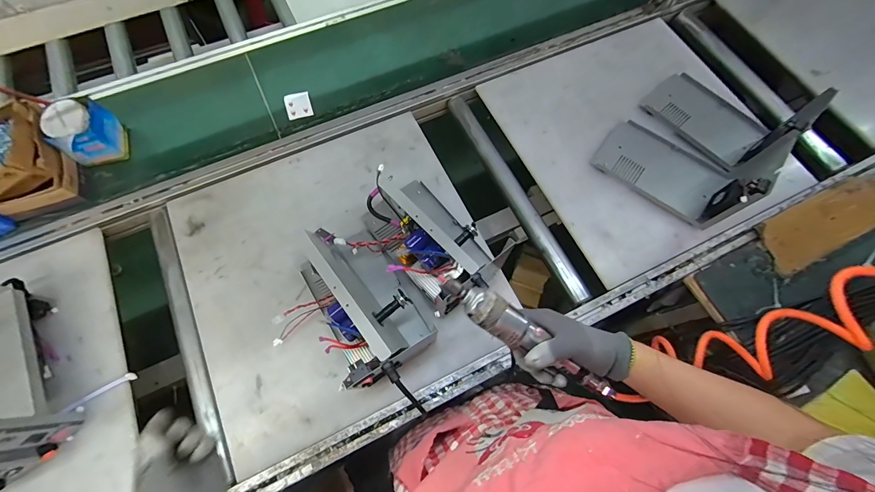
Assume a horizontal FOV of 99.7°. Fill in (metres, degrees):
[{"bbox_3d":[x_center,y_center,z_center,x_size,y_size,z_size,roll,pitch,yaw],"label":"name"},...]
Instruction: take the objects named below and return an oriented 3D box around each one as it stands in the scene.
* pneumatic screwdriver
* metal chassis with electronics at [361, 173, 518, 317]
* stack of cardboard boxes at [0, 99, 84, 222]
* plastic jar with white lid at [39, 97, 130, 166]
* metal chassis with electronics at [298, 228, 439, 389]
[{"bbox_3d":[0.109,0.109,0.424,0.247,0.034,0.038,35,71,-5],"label":"pneumatic screwdriver"},{"bbox_3d":[-0.013,-0.025,0.705,0.163,0.192,0.281,-34,74,-14],"label":"metal chassis with electronics"},{"bbox_3d":[-0.855,-0.174,0.760,0.148,0.136,0.197,-22,71,-11],"label":"stack of cardboard boxes"},{"bbox_3d":[-0.751,-0.240,0.795,0.105,0.109,0.100,-10,69,-6],"label":"plastic jar with white lid"},{"bbox_3d":[-0.132,0.087,0.656,0.158,0.186,0.289,-33,74,-14],"label":"metal chassis with electronics"}]

